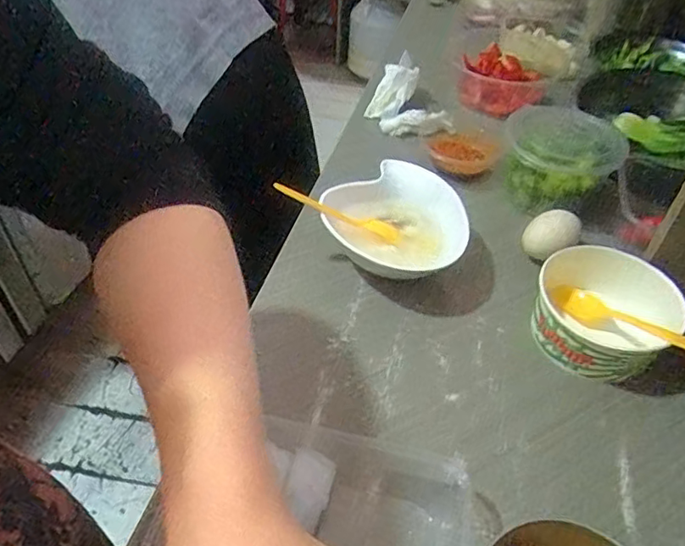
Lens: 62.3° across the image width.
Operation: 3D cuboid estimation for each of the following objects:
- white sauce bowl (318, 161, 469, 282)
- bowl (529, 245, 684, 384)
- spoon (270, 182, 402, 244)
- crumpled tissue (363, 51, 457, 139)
[{"bbox_3d":[0.049,-0.039,0.493,0.116,0.056,0.112,1,45,-1],"label":"white sauce bowl"},{"bbox_3d":[0.194,0.029,0.434,0.092,0.050,0.101,1,45,-1],"label":"bowl"},{"bbox_3d":[-0.005,-0.049,0.467,0.111,0.012,0.016,21,41,-19],"label":"spoon"},{"bbox_3d":[0.079,-0.206,0.657,0.100,0.056,0.091,6,45,3],"label":"crumpled tissue"}]

